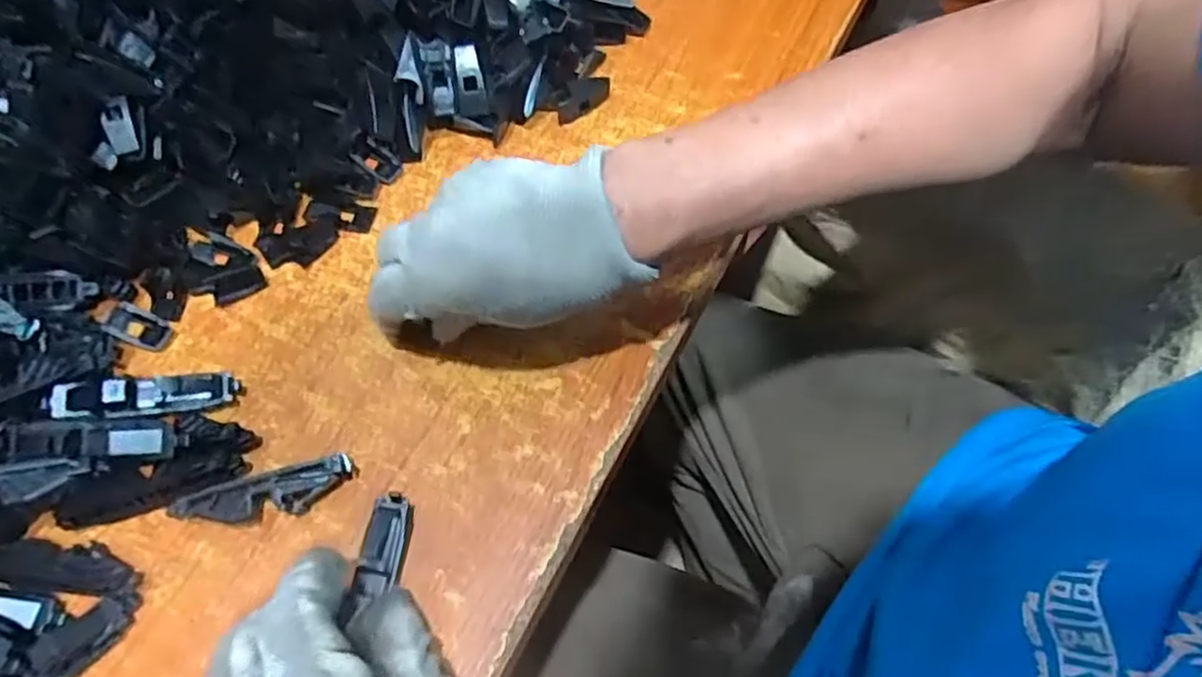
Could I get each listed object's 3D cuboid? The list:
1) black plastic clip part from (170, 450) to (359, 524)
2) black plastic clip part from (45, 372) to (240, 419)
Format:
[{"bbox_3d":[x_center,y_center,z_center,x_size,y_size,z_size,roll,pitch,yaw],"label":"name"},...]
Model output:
[{"bbox_3d":[-0.157,0.073,0.326,0.079,0.018,0.018,-14,62,-6],"label":"black plastic clip part"},{"bbox_3d":[-0.221,0.026,0.338,0.079,0.019,0.018,-3,61,-17],"label":"black plastic clip part"}]

